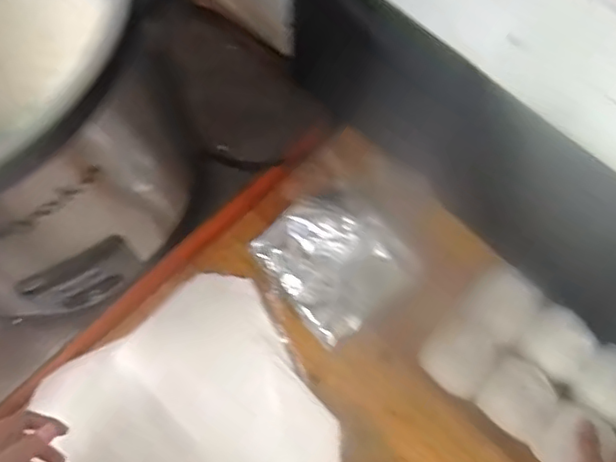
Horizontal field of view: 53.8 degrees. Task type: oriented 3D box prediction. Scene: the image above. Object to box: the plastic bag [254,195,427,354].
[{"bbox_3d":[0.033,0.034,0.760,0.151,0.027,0.166,-36,74,-14],"label":"plastic bag"}]

